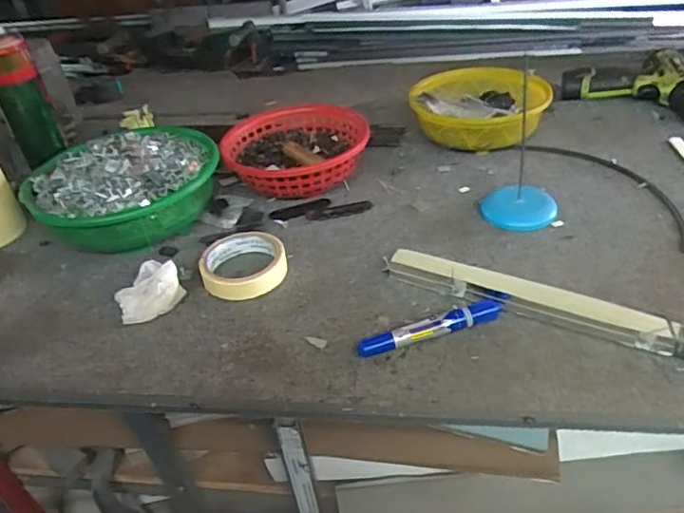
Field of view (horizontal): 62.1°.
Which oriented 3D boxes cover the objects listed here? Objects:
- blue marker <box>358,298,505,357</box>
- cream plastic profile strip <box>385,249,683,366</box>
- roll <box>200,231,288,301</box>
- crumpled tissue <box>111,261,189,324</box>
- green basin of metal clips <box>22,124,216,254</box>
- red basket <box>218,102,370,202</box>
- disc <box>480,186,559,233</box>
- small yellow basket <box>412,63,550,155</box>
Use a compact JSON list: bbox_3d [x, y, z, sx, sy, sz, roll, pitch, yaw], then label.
[{"bbox_3d":[0.082,0.064,0.522,0.140,0.019,0.016,-15,36,-10],"label":"blue marker"},{"bbox_3d":[0.187,0.042,0.521,0.314,0.027,0.029,15,42,29],"label":"cream plastic profile strip"},{"bbox_3d":[-0.106,0.010,0.621,0.089,0.031,0.082,-5,36,4],"label":"roll"},{"bbox_3d":[-0.201,0.034,0.587,0.066,0.042,0.048,-25,39,-22],"label":"crumpled tissue"},{"bbox_3d":[-0.260,-0.083,0.698,0.215,0.086,0.196,-18,37,-14],"label":"green basin of metal clips"},{"bbox_3d":[-0.062,-0.129,0.765,0.179,0.081,0.172,-2,36,8],"label":"red basket"},{"bbox_3d":[0.206,-0.059,0.669,0.086,0.021,0.072,11,40,24],"label":"disc"},{"bbox_3d":[0.195,-0.208,0.824,0.187,0.072,0.175,-6,36,2],"label":"small yellow basket"}]

